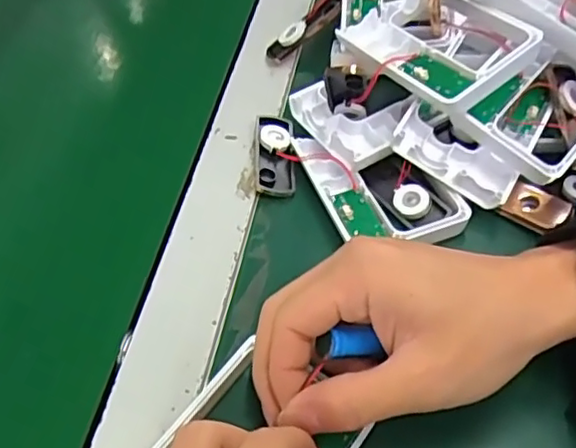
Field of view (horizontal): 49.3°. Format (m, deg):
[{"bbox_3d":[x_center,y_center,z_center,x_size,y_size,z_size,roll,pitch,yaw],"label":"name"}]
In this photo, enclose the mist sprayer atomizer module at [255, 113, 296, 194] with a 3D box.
[{"bbox_3d":[-0.008,-0.045,0.371,0.022,0.008,0.065,-3,50,2],"label":"mist sprayer atomizer module"}]

